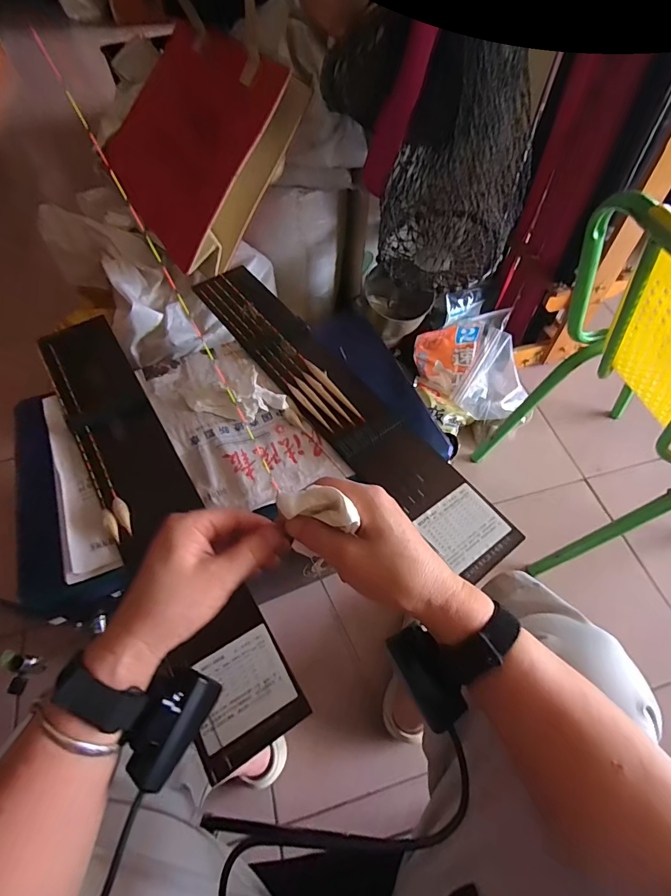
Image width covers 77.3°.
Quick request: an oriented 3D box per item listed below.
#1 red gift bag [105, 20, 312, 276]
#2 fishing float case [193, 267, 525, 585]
[{"bbox_3d":[-0.288,-0.593,0.810,0.348,0.072,0.434,-49,66,17],"label":"red gift bag"},{"bbox_3d":[-0.008,-0.077,0.581,0.098,0.015,0.590,-34,65,-20],"label":"fishing float case"}]

